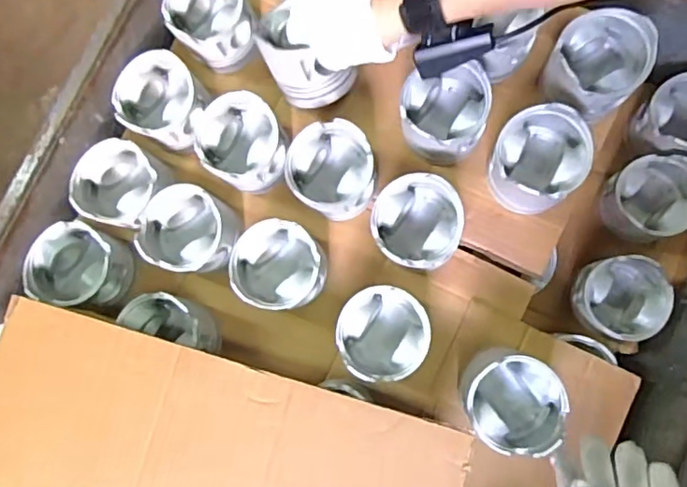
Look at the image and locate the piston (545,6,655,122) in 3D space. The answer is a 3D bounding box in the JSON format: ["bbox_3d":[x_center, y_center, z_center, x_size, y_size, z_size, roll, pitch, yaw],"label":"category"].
[{"bbox_3d":[0.259,-0.184,0.567,0.091,0.057,0.097,43,80,9],"label":"piston"}]

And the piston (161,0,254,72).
[{"bbox_3d":[-0.157,-0.263,0.650,0.090,0.081,0.094,-1,81,5],"label":"piston"}]

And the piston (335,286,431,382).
[{"bbox_3d":[0.039,0.095,0.581,0.091,0.071,0.088,-1,81,5],"label":"piston"}]

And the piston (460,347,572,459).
[{"bbox_3d":[0.164,0.160,0.560,0.091,0.082,0.095,-1,81,5],"label":"piston"}]

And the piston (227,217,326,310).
[{"bbox_3d":[-0.067,0.025,0.604,0.097,0.067,0.093,-6,81,4],"label":"piston"}]

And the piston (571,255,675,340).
[{"bbox_3d":[0.320,0.063,0.645,0.096,0.062,0.093,1,81,6],"label":"piston"}]

